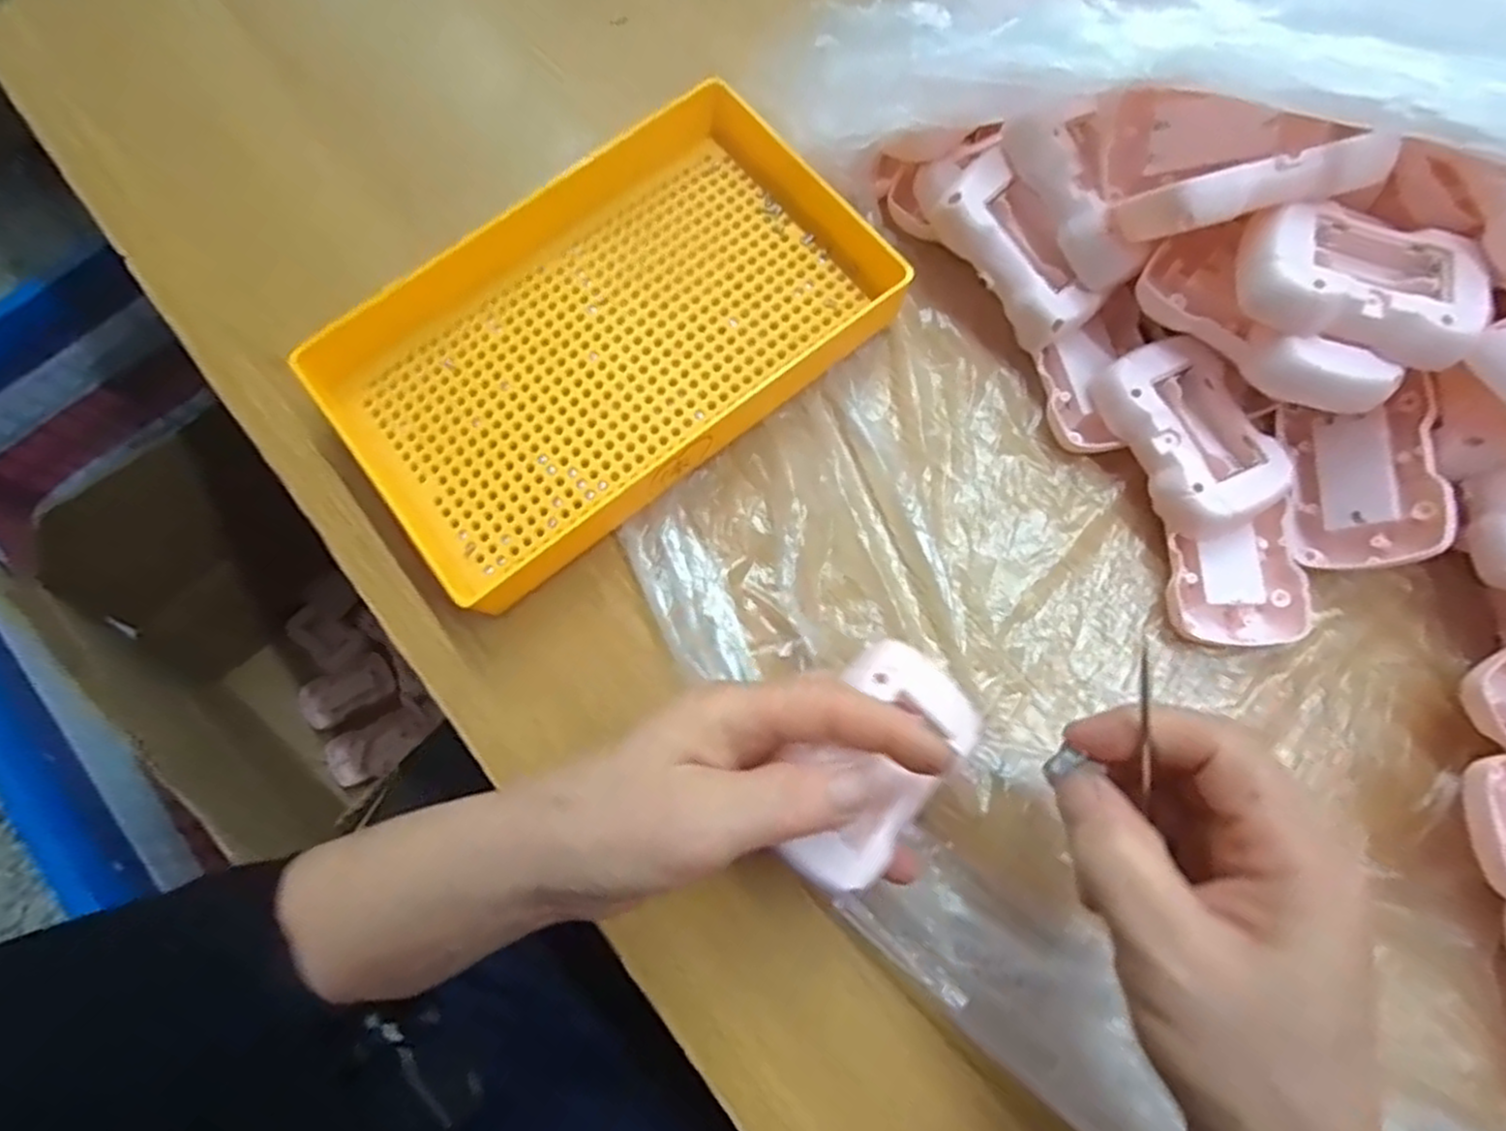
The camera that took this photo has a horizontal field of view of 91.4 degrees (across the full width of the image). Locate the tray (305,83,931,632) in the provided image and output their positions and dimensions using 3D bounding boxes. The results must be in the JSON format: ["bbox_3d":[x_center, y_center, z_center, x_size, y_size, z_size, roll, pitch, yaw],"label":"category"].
[{"bbox_3d":[-0.067,-0.107,0.340,0.244,0.030,0.149,-39,78,-8],"label":"tray"}]

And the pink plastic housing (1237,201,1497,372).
[{"bbox_3d":[0.233,-0.109,0.280,0.089,0.018,0.049,12,77,4],"label":"pink plastic housing"}]

